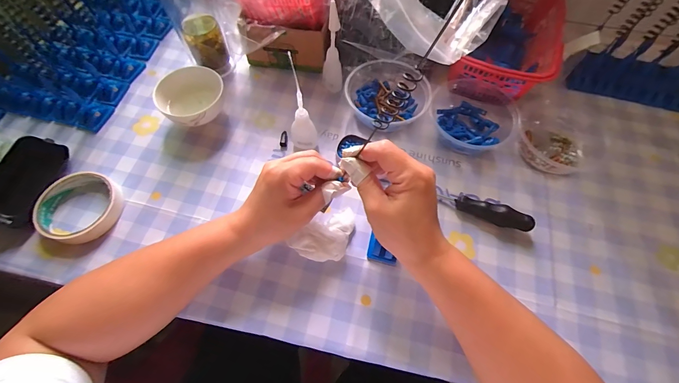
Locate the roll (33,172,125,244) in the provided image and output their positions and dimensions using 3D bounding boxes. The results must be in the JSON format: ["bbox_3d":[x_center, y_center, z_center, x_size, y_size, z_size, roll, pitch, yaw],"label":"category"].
[{"bbox_3d":[-0.308,0.018,0.369,0.085,0.024,0.085,0,65,0],"label":"roll"}]

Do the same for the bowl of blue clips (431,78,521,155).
[{"bbox_3d":[0.175,-0.103,0.424,0.112,0.040,0.104,0,65,0],"label":"bowl of blue clips"}]

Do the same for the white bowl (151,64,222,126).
[{"bbox_3d":[-0.199,-0.123,0.422,0.085,0.049,0.083,0,65,0],"label":"white bowl"}]

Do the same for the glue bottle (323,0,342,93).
[{"bbox_3d":[-0.011,-0.188,0.426,0.027,0.125,0.034,-3,65,-1],"label":"glue bottle"}]

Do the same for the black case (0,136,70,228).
[{"bbox_3d":[-0.376,-0.013,0.371,0.045,0.039,0.108,15,66,7],"label":"black case"}]

